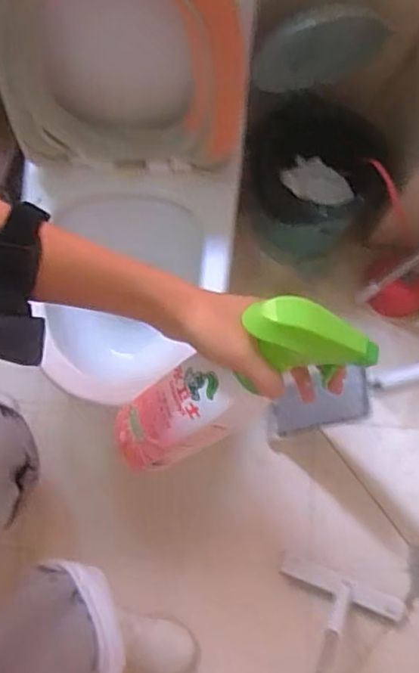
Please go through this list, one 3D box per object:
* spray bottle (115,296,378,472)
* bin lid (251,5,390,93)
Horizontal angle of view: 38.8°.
[{"bbox_3d":[0.005,0.040,0.458,0.241,0.068,0.071,-35,77,34],"label":"spray bottle"},{"bbox_3d":[0.191,-0.501,1.049,0.216,0.221,0.026,-3,74,-2],"label":"bin lid"}]

